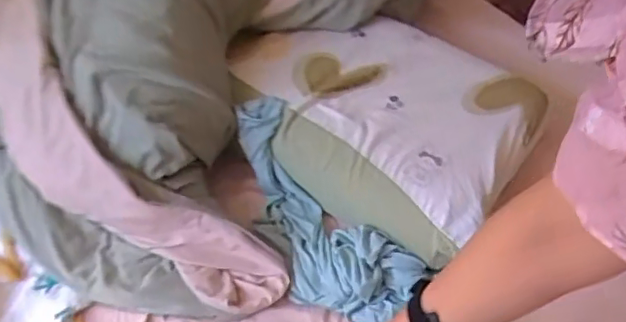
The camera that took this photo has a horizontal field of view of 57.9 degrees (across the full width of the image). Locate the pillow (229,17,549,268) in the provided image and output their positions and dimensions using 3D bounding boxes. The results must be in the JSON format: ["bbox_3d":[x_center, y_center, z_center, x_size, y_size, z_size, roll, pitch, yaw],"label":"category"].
[{"bbox_3d":[0.101,-0.080,0.861,0.330,0.097,0.481,-39,58,-22],"label":"pillow"}]

